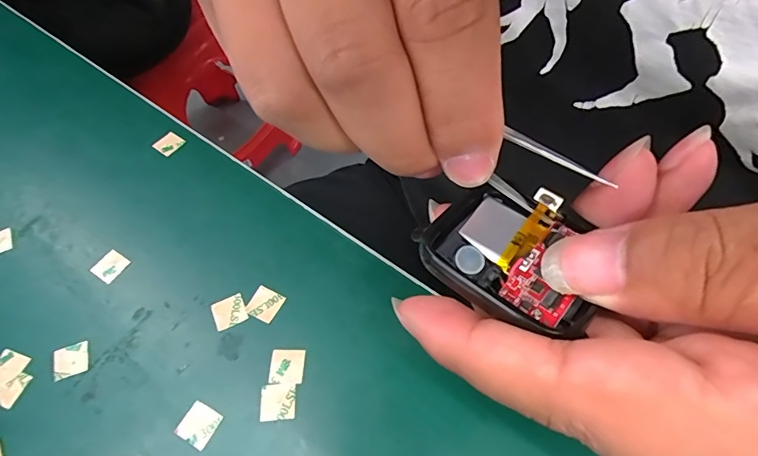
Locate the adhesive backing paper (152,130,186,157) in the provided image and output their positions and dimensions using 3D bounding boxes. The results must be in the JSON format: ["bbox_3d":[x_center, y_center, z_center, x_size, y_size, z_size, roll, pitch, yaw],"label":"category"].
[{"bbox_3d":[-0.131,-0.053,0.282,0.015,0.004,0.015,35,67,14],"label":"adhesive backing paper"}]

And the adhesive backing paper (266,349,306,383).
[{"bbox_3d":[-0.042,0.062,0.204,0.016,0.004,0.016,1,58,4],"label":"adhesive backing paper"}]

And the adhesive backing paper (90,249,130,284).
[{"bbox_3d":[-0.142,0.019,0.237,0.016,0.004,0.015,27,64,19],"label":"adhesive backing paper"}]

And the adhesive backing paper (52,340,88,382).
[{"bbox_3d":[-0.145,0.063,0.212,0.015,0.004,0.015,-17,63,-14],"label":"adhesive backing paper"}]

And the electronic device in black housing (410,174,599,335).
[{"bbox_3d":[0.036,0.005,0.112,0.041,0.007,0.037,39,68,24],"label":"electronic device in black housing"}]

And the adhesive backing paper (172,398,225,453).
[{"bbox_3d":[-0.078,0.085,0.194,0.015,0.004,0.015,26,65,15],"label":"adhesive backing paper"}]

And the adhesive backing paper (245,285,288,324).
[{"bbox_3d":[-0.056,0.037,0.222,0.016,0.004,0.015,24,65,14],"label":"adhesive backing paper"}]

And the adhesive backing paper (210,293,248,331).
[{"bbox_3d":[-0.073,0.041,0.221,0.015,0.004,0.015,-22,63,-15],"label":"adhesive backing paper"}]

